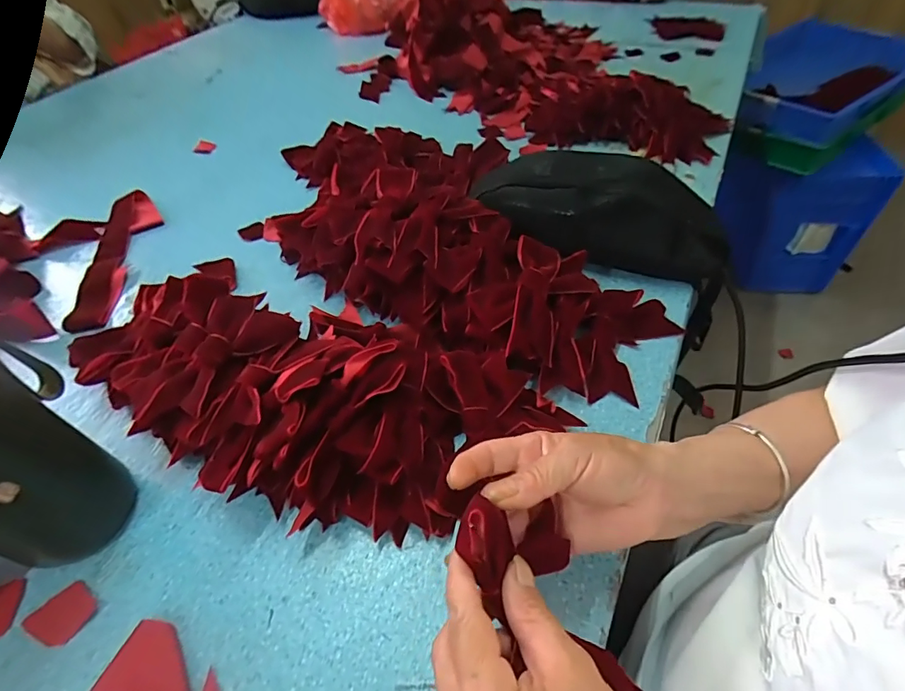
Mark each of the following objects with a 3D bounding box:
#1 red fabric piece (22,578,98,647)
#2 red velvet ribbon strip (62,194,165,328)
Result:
[{"bbox_3d":[-0.262,0.180,0.310,0.036,0.004,0.036,27,57,23],"label":"red fabric piece"},{"bbox_3d":[-0.403,-0.115,0.558,0.062,0.010,0.251,-12,50,-6],"label":"red velvet ribbon strip"}]

